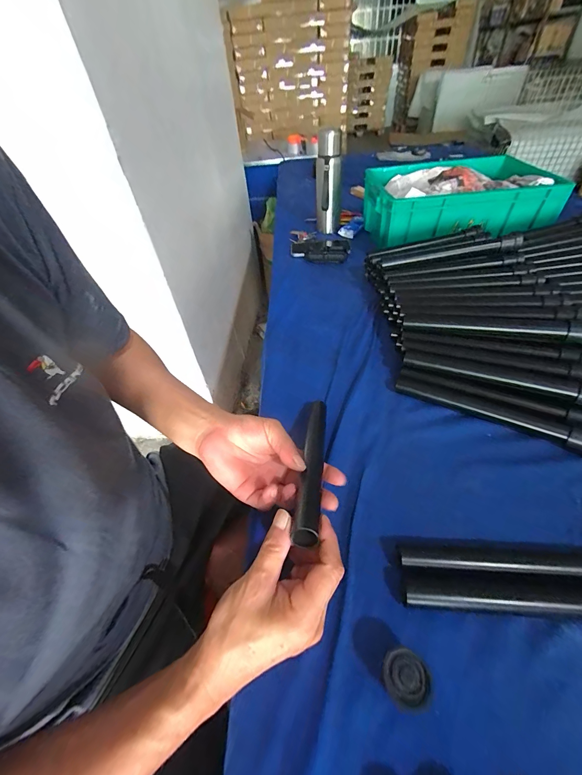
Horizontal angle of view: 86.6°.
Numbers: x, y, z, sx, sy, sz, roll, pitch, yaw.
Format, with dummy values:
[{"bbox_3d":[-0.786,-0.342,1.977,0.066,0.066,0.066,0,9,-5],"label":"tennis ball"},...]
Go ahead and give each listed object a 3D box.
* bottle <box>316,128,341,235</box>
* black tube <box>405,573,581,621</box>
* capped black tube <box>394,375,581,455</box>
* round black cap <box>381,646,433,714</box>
[{"bbox_3d":[0.106,-0.580,0.878,0.068,0.234,0.078,3,45,9],"label":"bottle"},{"bbox_3d":[0.215,0.190,0.276,0.216,0.017,0.026,0,45,7],"label":"black tube"},{"bbox_3d":[0.267,0.033,0.424,0.243,0.028,0.028,22,51,26],"label":"capped black tube"},{"bbox_3d":[0.089,0.230,0.243,0.034,0.029,0.035,-3,45,3],"label":"round black cap"}]

